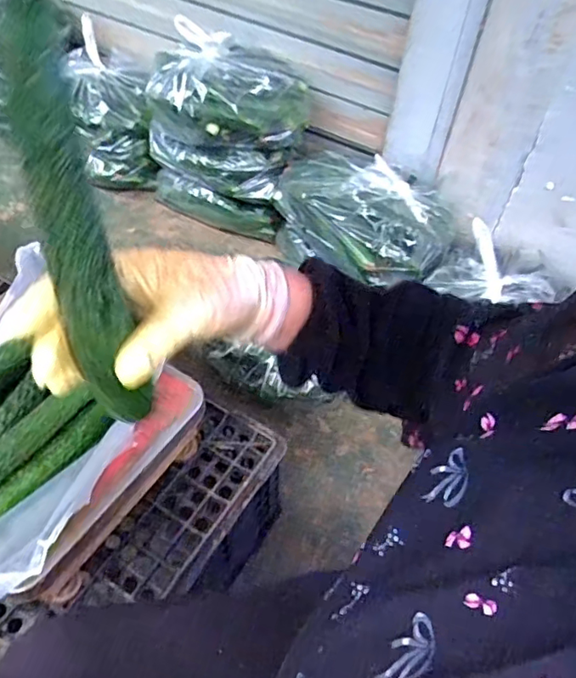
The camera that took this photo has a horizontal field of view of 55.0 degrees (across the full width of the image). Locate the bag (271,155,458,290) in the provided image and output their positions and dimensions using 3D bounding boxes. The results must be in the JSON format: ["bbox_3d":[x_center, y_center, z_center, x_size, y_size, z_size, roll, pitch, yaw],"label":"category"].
[{"bbox_3d":[0.152,-0.270,1.145,0.379,0.128,0.226,21,52,13],"label":"bag"}]

